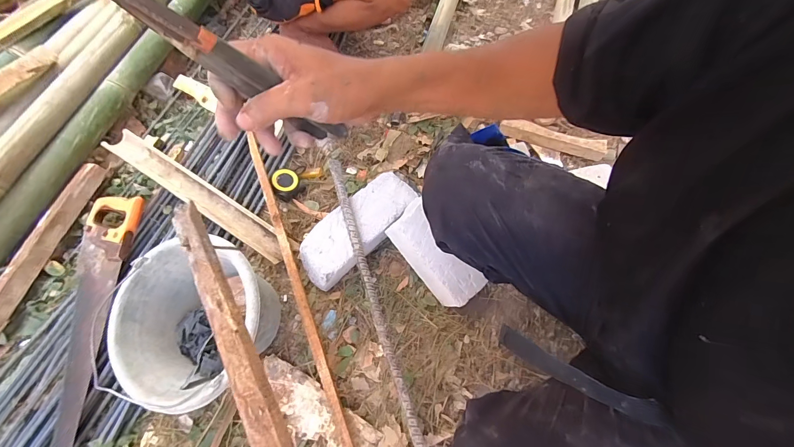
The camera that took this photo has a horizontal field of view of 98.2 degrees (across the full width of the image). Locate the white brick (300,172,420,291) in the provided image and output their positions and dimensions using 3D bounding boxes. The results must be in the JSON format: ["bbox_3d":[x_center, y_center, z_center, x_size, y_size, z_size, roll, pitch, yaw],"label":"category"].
[{"bbox_3d":[-0.072,0.006,0.719,0.267,0.082,0.107,-42,70,-15],"label":"white brick"}]

